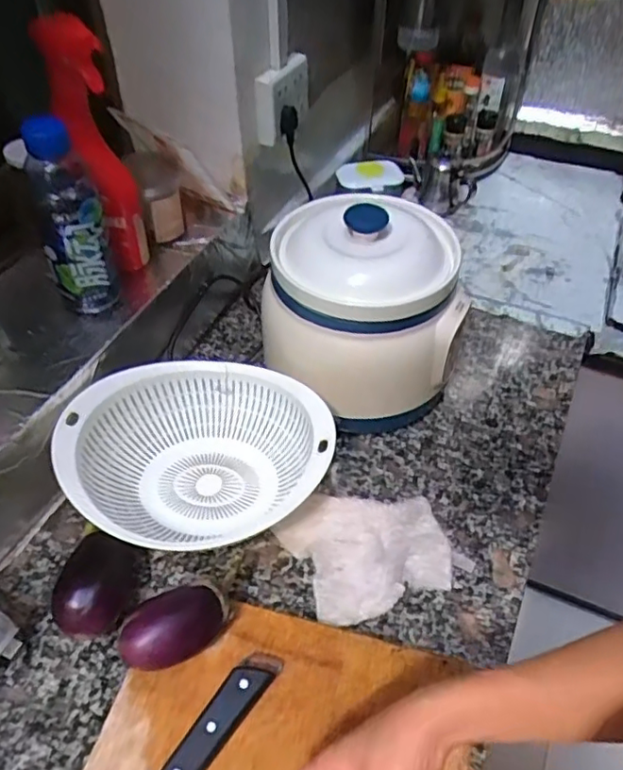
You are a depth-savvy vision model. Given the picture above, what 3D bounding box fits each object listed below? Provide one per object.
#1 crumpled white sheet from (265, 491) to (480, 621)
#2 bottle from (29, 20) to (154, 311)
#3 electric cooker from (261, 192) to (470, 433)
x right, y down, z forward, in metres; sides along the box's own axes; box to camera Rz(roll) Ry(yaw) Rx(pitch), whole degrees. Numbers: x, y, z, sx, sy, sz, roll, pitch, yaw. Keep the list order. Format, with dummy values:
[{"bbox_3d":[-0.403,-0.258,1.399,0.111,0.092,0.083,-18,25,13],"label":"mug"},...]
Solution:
[{"bbox_3d":[0.063,0.162,0.610,0.161,0.031,0.129,-17,49,-15],"label":"crumpled white sheet"},{"bbox_3d":[-0.227,-0.236,0.647,0.061,0.287,0.112,-21,50,-18],"label":"bottle"},{"bbox_3d":[0.057,-0.081,0.703,0.213,0.232,0.194,0,46,0],"label":"electric cooker"}]

